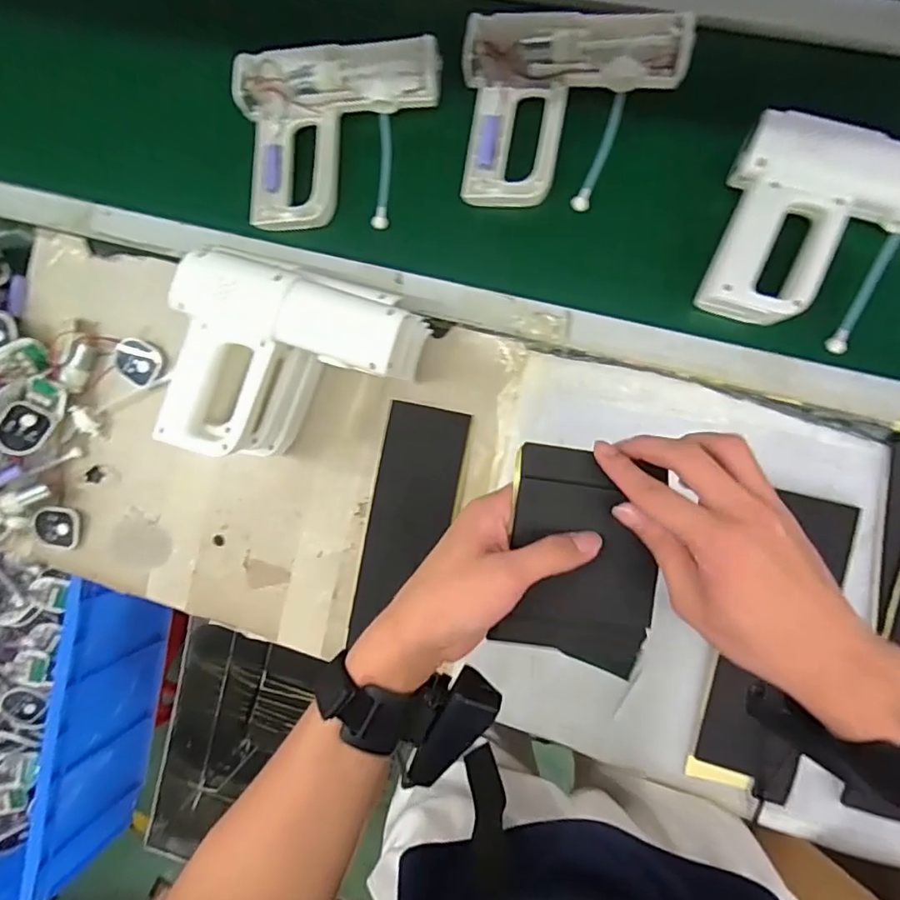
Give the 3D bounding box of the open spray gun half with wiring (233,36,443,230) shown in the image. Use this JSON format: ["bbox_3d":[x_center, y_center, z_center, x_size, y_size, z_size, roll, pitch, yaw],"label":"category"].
[{"bbox_3d":[-0.125,-0.345,0.612,0.215,0.051,0.195,7,92,9],"label":"open spray gun half with wiring"}]

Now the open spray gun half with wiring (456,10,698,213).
[{"bbox_3d":[0.122,-0.348,0.577,0.212,0.044,0.185,6,92,9],"label":"open spray gun half with wiring"}]

